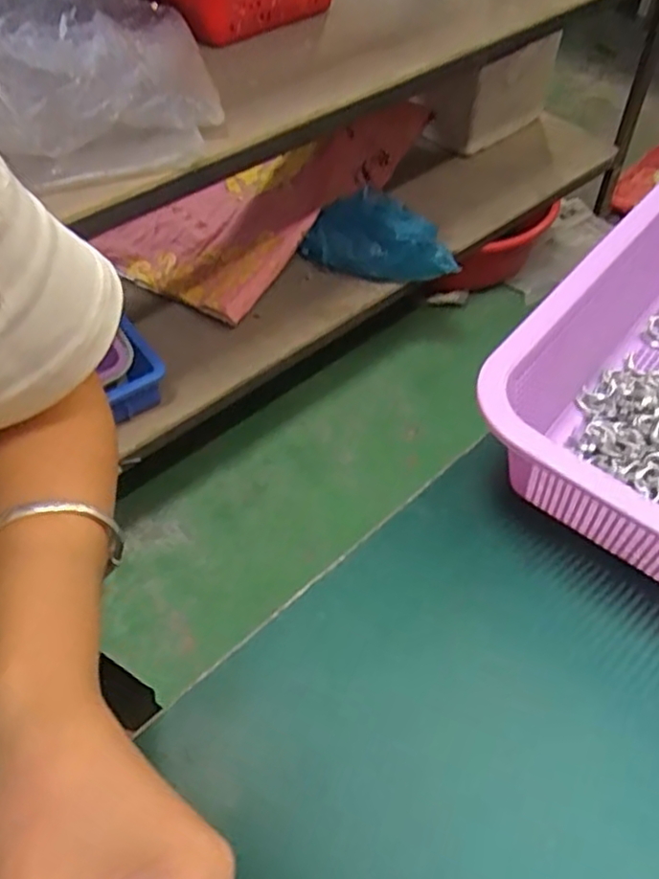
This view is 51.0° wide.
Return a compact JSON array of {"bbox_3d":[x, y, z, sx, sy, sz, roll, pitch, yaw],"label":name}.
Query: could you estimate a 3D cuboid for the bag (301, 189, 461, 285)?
[{"bbox_3d":[0.088,-0.364,1.254,0.282,0.130,0.102,29,57,22],"label":"bag"}]

